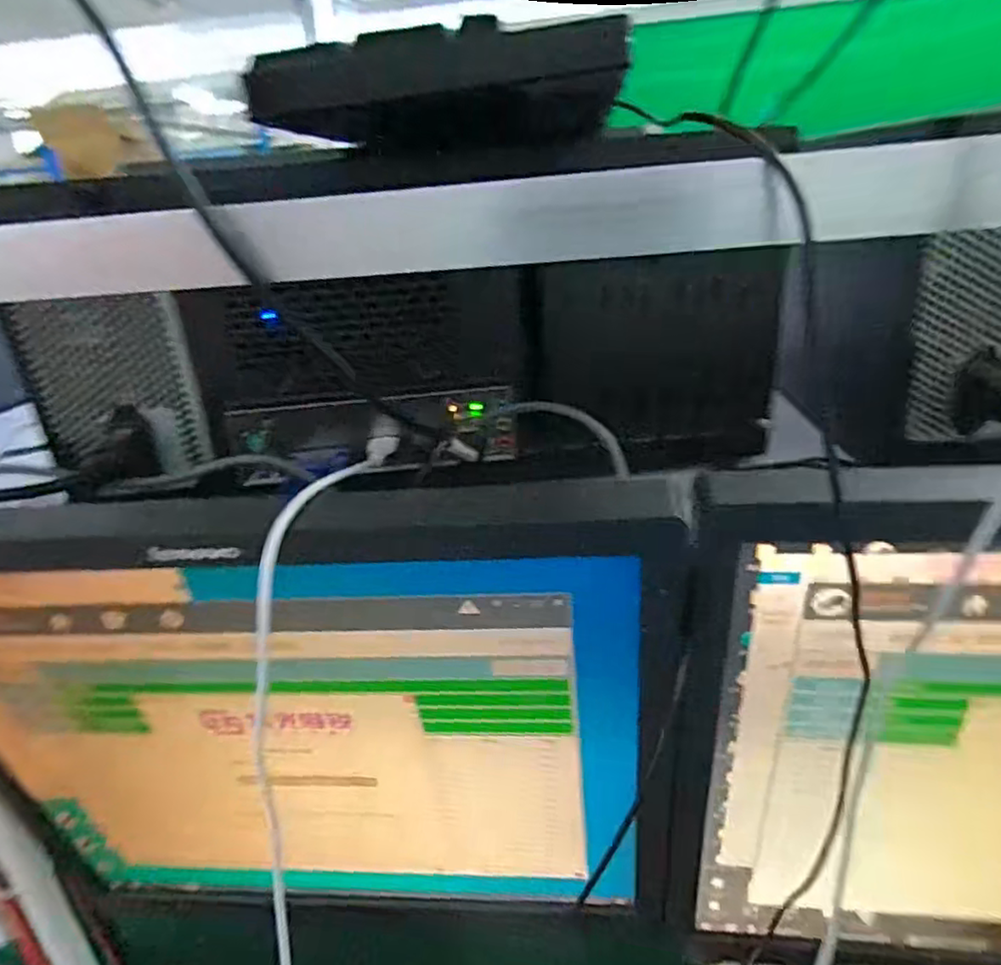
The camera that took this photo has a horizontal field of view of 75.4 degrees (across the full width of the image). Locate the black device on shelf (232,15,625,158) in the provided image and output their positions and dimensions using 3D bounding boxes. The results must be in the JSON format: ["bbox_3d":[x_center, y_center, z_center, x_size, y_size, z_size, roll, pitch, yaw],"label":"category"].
[{"bbox_3d":[-0.022,-0.148,0.247,0.136,0.036,0.030,-7,25,-3],"label":"black device on shelf"}]

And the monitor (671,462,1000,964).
[{"bbox_3d":[0.268,0.125,0.282,0.367,0.291,0.052,-3,25,4],"label":"monitor"}]

